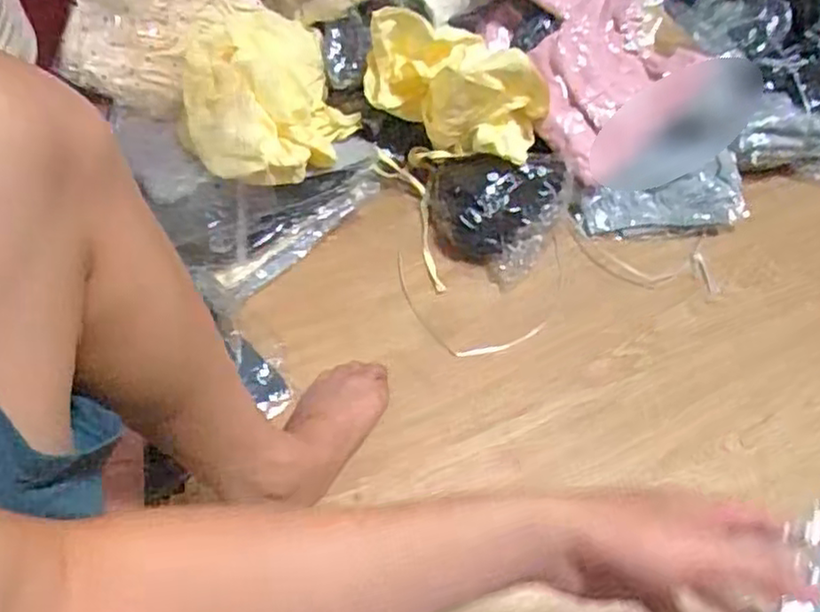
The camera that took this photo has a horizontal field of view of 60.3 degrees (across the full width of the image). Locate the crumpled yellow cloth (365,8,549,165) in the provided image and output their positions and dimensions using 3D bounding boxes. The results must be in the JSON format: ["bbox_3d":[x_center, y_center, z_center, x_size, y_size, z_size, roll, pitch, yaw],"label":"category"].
[{"bbox_3d":[0.052,-0.258,0.847,0.210,0.130,0.084,19,55,11],"label":"crumpled yellow cloth"}]

